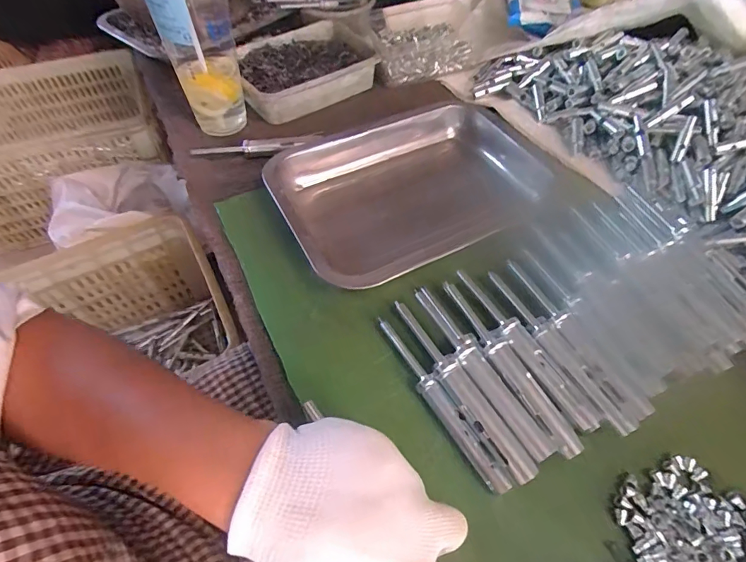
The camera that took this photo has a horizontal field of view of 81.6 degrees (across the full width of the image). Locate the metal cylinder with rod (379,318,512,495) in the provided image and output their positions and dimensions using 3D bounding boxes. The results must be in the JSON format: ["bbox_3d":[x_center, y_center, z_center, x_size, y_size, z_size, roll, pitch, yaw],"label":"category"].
[{"bbox_3d":[0.045,0.084,0.308,0.014,0.018,0.142,-26,57,-16],"label":"metal cylinder with rod"}]

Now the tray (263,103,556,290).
[{"bbox_3d":[0.037,-0.098,0.430,0.254,0.038,0.166,-20,56,-12],"label":"tray"}]

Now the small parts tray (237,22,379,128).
[{"bbox_3d":[-0.090,-0.276,0.558,0.176,0.038,0.133,-30,59,-18],"label":"small parts tray"}]

